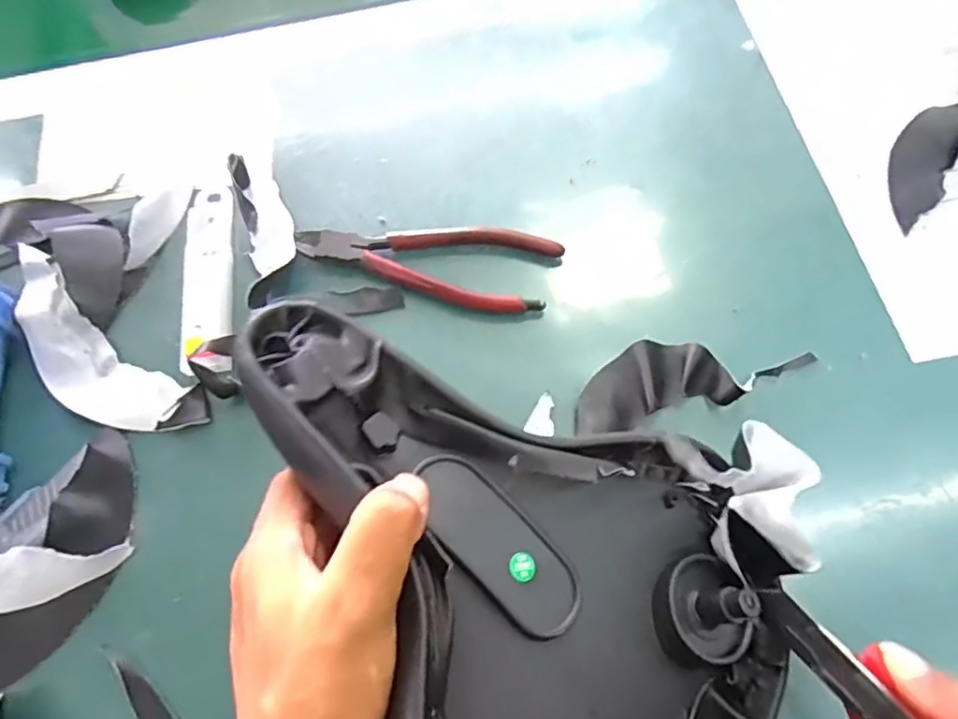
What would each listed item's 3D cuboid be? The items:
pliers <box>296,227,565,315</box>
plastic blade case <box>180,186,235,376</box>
[{"bbox_3d":[-0.031,-0.062,0.367,0.150,0.012,0.056,12,68,6],"label":"pliers"},{"bbox_3d":[-0.158,-0.052,0.363,0.027,0.012,0.131,-10,67,-3],"label":"plastic blade case"}]

